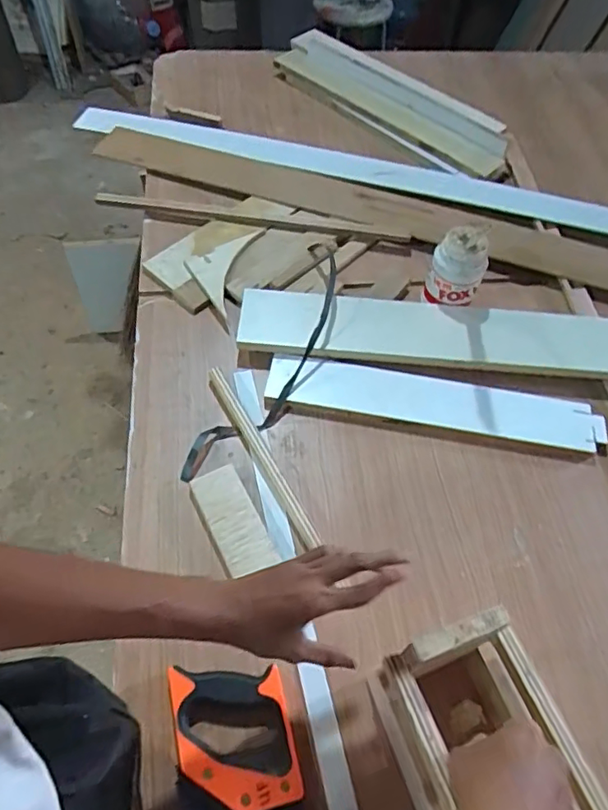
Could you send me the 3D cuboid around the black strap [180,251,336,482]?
[{"bbox_3d":[-0.033,-0.060,0.808,0.079,0.071,0.417,30,60,16],"label":"black strap"}]

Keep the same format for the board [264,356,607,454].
[{"bbox_3d":[0.183,-0.002,0.807,0.465,0.023,0.082,9,57,3],"label":"board"}]

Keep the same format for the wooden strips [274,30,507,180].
[{"bbox_3d":[0.167,-0.645,1.199,0.584,0.044,0.189,37,62,19],"label":"wooden strips"}]

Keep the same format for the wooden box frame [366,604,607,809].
[{"bbox_3d":[0.163,0.307,0.504,0.133,0.145,0.198,-15,59,-12],"label":"wooden box frame"}]

